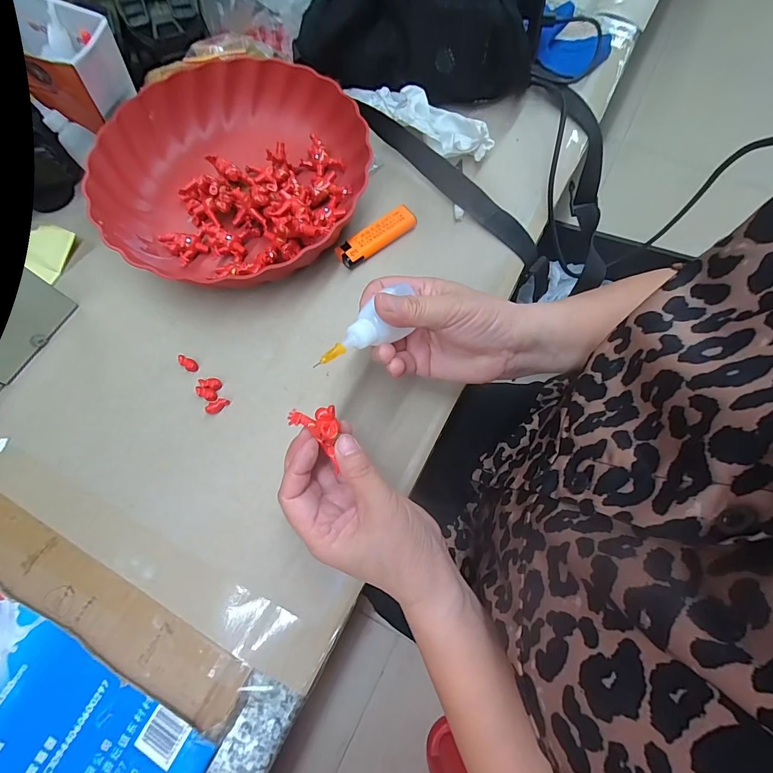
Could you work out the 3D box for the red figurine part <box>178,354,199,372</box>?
[{"bbox_3d":[-0.166,-0.020,0.317,0.019,0.004,0.009,36,74,0],"label":"red figurine part"}]

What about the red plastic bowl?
[{"bbox_3d":[-0.143,-0.203,0.360,0.236,0.052,0.236,0,70,1],"label":"red plastic bowl"}]

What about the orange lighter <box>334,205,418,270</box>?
[{"bbox_3d":[-0.009,-0.140,0.352,0.081,0.008,0.024,-37,90,-11],"label":"orange lighter"}]

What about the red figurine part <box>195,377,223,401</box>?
[{"bbox_3d":[-0.146,0.001,0.310,0.020,0.004,0.019,13,71,6],"label":"red figurine part"}]

